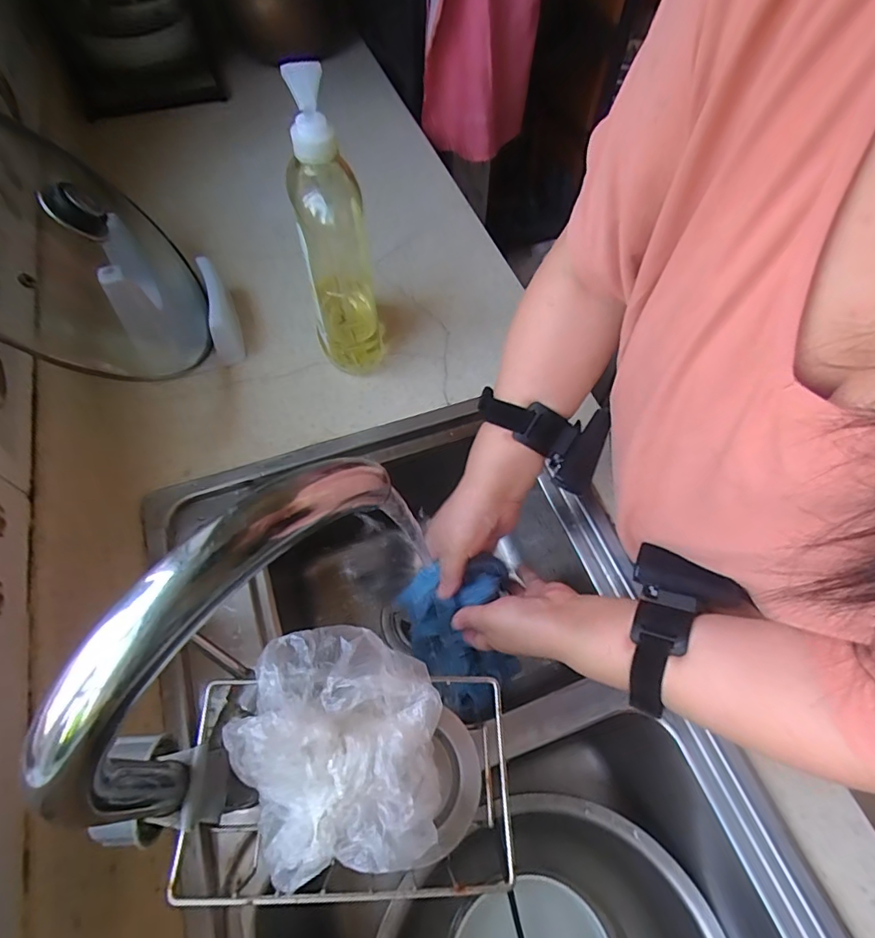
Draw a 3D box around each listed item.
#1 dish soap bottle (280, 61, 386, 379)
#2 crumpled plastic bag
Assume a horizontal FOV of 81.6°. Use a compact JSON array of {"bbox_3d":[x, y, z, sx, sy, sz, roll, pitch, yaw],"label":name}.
[{"bbox_3d":[-0.096,-0.217,0.492,0.072,0.273,0.091,-8,61,-5],"label":"dish soap bottle"},{"bbox_3d":[-0.052,0.142,0.266,0.102,0.038,0.114,-6,62,-5],"label":"crumpled plastic bag"}]

